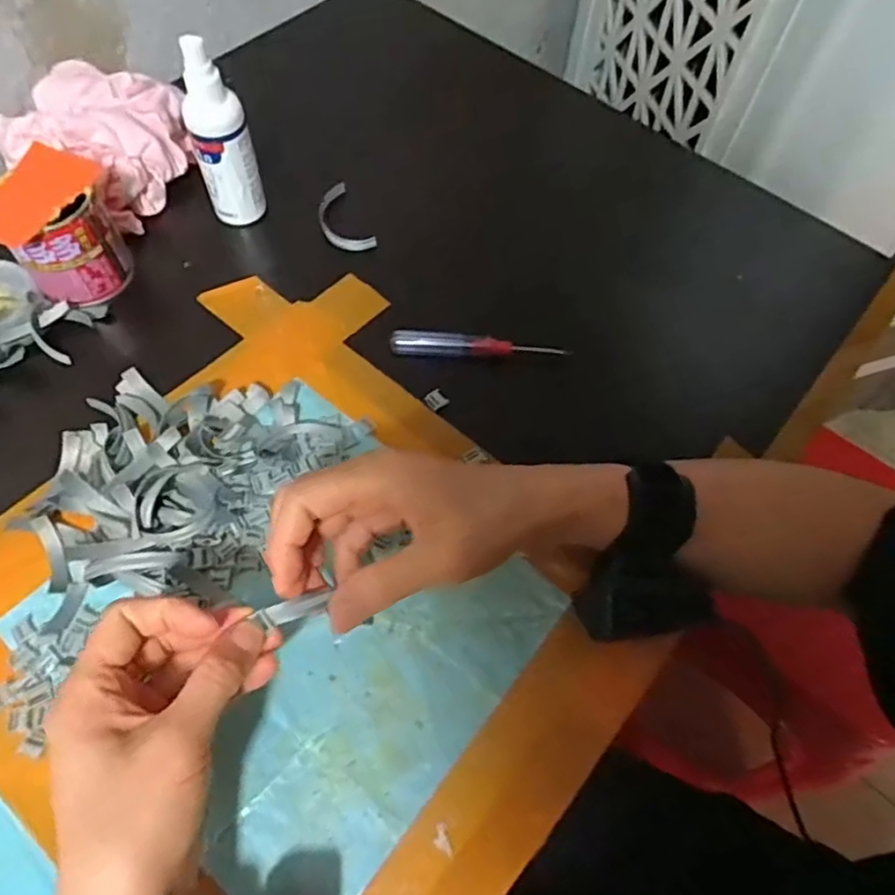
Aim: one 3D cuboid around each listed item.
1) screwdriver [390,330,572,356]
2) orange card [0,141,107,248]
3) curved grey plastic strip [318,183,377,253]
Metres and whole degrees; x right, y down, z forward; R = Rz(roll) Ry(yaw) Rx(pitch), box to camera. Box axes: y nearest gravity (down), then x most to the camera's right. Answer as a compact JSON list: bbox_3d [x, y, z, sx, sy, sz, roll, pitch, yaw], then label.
[{"bbox_3d":[0.022,-0.071,0.448,0.120,0.013,0.013,4,62,-1],"label":"screwdriver"},{"bbox_3d":[-0.260,-0.160,0.403,0.047,0.011,0.077,20,63,8],"label":"orange card"},{"bbox_3d":[-0.084,-0.177,0.506,0.032,0.015,0.072,-22,65,-14],"label":"curved grey plastic strip"}]

